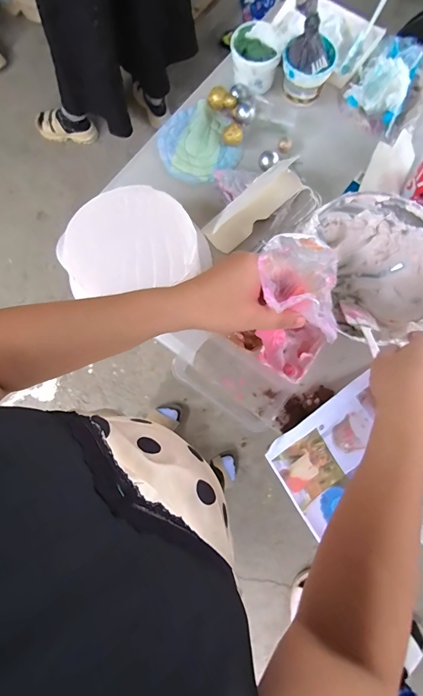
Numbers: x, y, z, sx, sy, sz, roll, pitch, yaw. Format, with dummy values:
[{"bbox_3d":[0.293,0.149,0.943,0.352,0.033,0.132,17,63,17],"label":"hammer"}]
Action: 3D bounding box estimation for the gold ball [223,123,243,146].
[{"bbox_3d":[0.039,-0.392,0.658,0.036,0.032,0.035,0,73,-1],"label":"gold ball"}]

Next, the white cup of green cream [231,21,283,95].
[{"bbox_3d":[0.081,-0.543,0.669,0.087,0.066,0.098,7,73,1],"label":"white cup of green cream"}]

